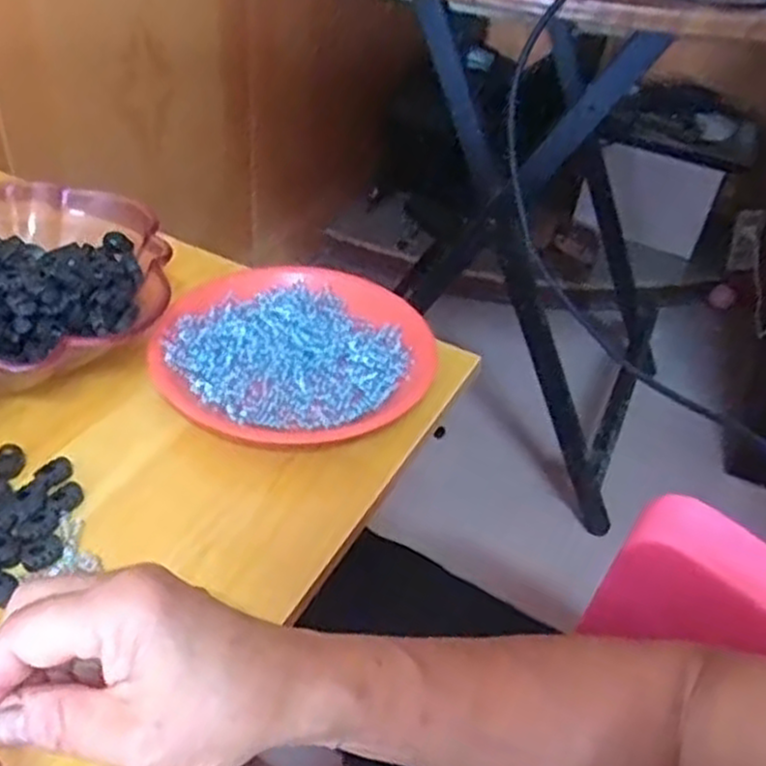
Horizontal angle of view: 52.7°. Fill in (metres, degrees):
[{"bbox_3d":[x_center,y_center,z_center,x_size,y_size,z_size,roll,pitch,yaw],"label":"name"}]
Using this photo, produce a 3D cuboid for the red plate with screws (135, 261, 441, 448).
[{"bbox_3d":[-0.063,-0.022,0.556,0.192,0.025,0.176,4,41,-3],"label":"red plate with screws"}]

